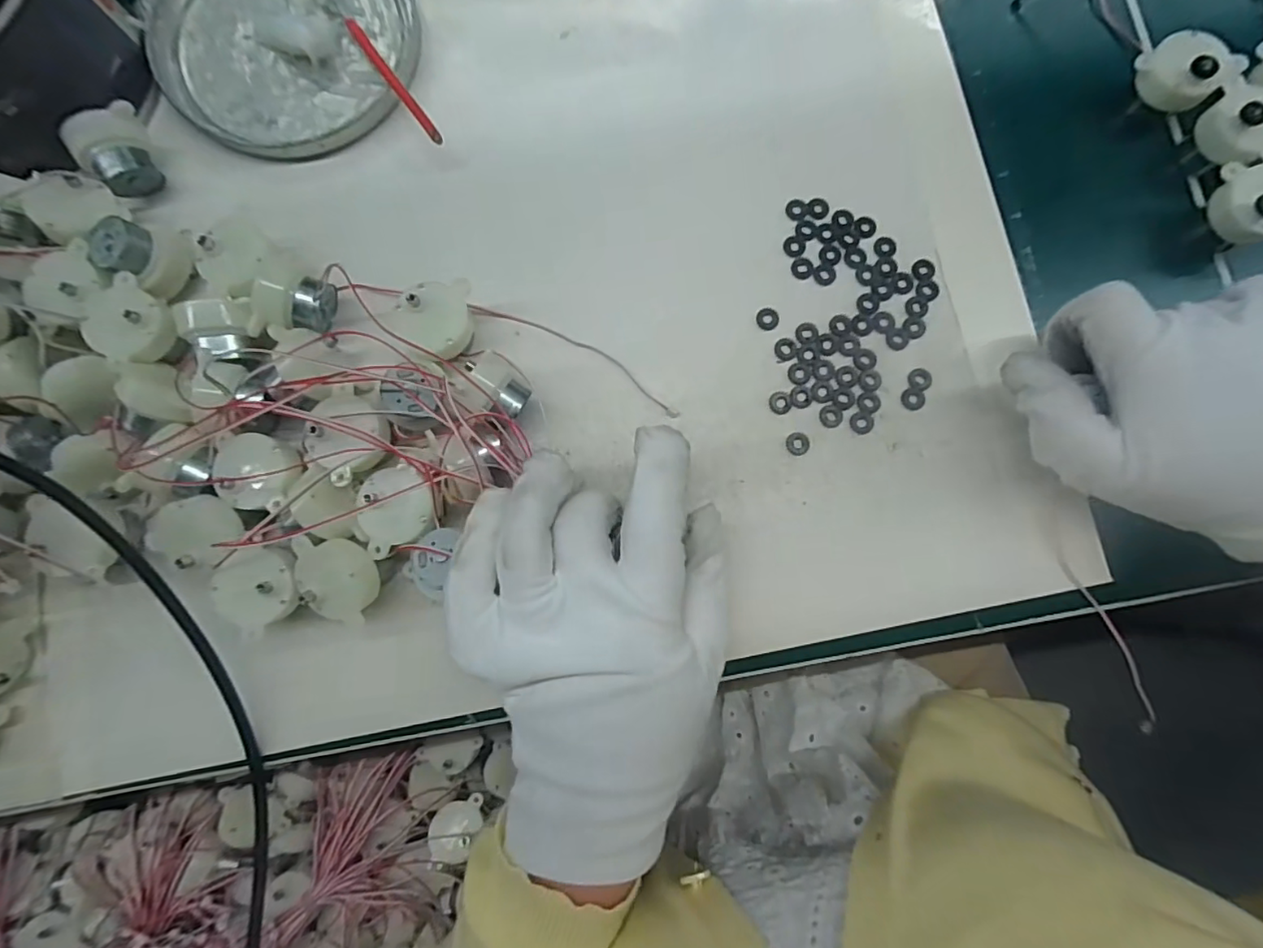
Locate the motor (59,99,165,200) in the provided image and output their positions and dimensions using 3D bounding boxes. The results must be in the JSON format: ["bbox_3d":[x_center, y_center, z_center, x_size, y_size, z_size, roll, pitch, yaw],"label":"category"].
[{"bbox_3d":[-0.238,-0.151,0.262,0.033,0.026,0.035,0,83,1],"label":"motor"}]

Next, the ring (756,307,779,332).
[{"bbox_3d":[0.065,-0.074,0.264,0.011,0.004,0.011,0,83,1],"label":"ring"}]

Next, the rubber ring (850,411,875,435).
[{"bbox_3d":[0.107,-0.024,0.257,0.011,0.004,0.011,0,83,1],"label":"rubber ring"}]

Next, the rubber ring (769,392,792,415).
[{"bbox_3d":[0.070,-0.033,0.260,0.010,0.004,0.011,0,83,1],"label":"rubber ring"}]

